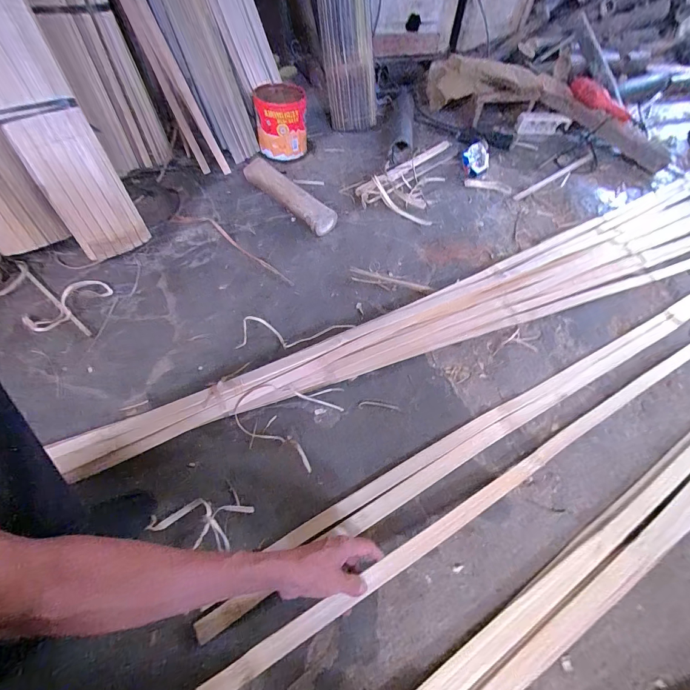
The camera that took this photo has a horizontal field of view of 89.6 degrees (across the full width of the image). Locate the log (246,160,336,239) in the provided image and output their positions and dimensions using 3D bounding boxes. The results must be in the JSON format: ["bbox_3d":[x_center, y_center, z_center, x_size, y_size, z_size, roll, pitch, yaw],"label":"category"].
[{"bbox_3d":[-0.158,-0.397,0.924,0.328,0.055,0.063,39,64,21],"label":"log"}]

